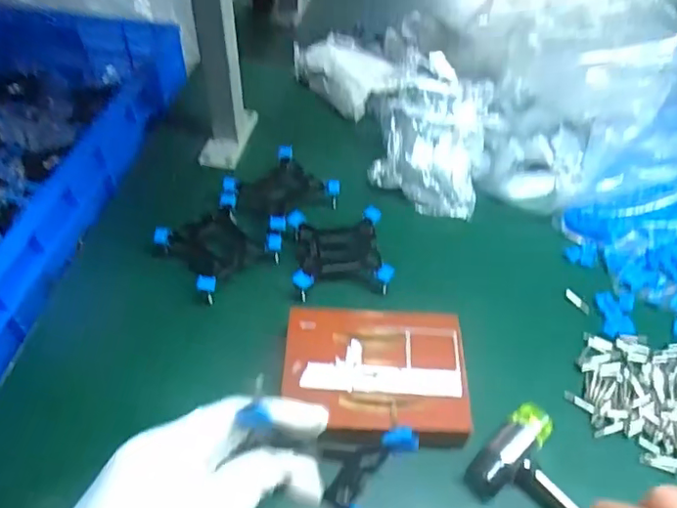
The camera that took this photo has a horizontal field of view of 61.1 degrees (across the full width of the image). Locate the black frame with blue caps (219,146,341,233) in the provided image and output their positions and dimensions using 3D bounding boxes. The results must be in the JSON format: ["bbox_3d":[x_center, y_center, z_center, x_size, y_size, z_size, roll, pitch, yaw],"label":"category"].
[{"bbox_3d":[-0.058,-0.063,0.580,0.086,0.029,0.082,-35,58,-27],"label":"black frame with blue caps"}]

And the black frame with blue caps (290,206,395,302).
[{"bbox_3d":[0.001,-0.001,0.533,0.085,0.032,0.084,-3,50,-4],"label":"black frame with blue caps"}]

